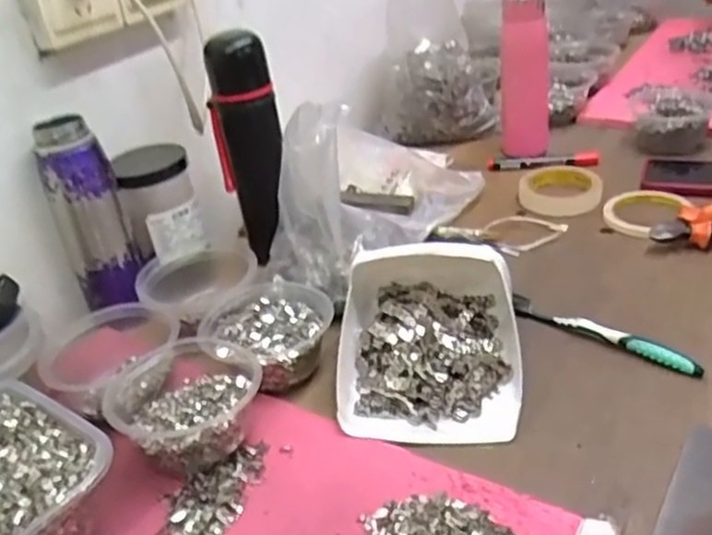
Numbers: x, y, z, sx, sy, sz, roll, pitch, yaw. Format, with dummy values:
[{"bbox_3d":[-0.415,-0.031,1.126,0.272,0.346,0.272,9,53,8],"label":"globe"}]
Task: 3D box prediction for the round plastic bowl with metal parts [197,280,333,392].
[{"bbox_3d":[-0.079,0.058,0.643,0.116,0.045,0.095,19,41,35],"label":"round plastic bowl with metal parts"}]

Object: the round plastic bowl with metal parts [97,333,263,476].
[{"bbox_3d":[-0.136,0.107,0.559,0.116,0.062,0.126,-5,32,3],"label":"round plastic bowl with metal parts"}]

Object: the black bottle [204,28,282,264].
[{"bbox_3d":[-0.115,-0.129,0.758,0.068,0.239,0.047,-7,32,0],"label":"black bottle"}]

